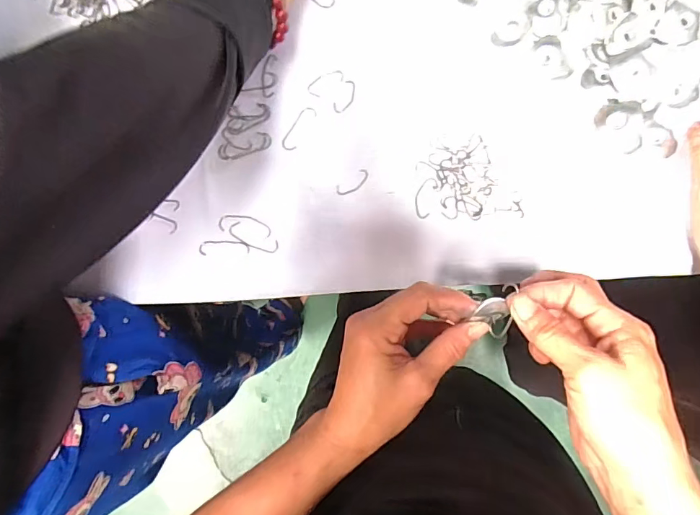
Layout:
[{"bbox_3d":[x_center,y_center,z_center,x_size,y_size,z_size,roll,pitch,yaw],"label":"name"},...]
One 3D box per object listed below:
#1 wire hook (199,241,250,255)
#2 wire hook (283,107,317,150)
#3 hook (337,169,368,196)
[{"bbox_3d":[-0.117,-0.010,0.411,0.047,0.004,0.013,-3,89,7],"label":"wire hook"},{"bbox_3d":[-0.047,-0.118,0.406,0.014,0.004,0.044,34,93,6],"label":"wire hook"},{"bbox_3d":[0.003,-0.068,0.405,0.033,0.004,0.014,-35,85,5],"label":"hook"}]

